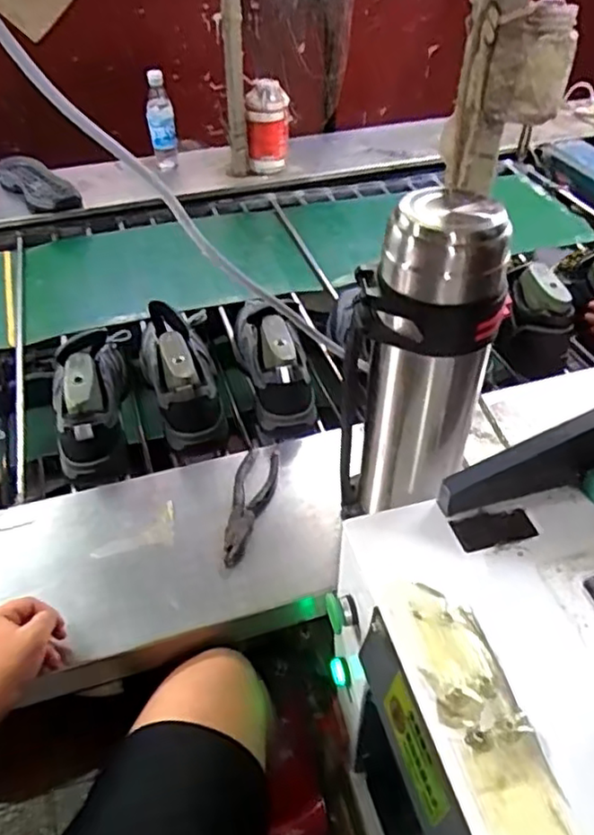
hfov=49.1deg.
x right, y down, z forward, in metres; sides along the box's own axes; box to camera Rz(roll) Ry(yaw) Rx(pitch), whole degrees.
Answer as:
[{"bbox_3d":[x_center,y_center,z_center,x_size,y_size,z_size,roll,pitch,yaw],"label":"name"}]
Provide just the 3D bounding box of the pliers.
[{"bbox_3d":[-0.057,0.103,0.797,0.050,0.023,0.175,5,46,7],"label":"pliers"}]

